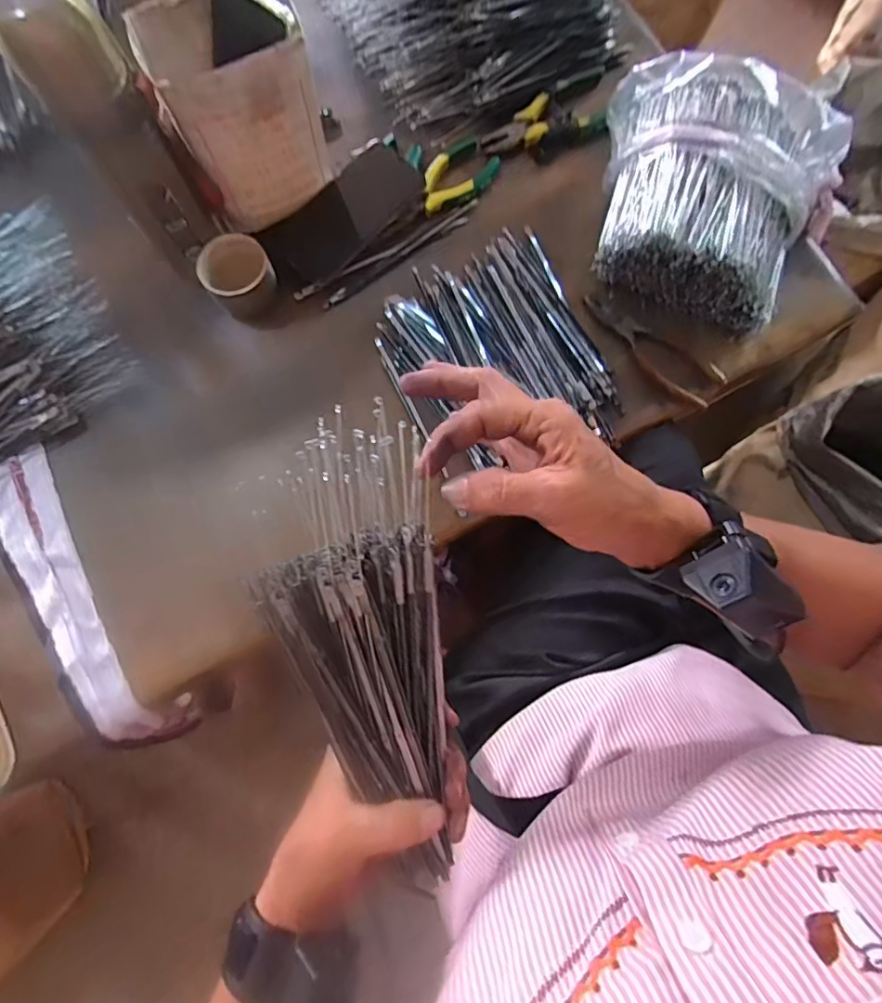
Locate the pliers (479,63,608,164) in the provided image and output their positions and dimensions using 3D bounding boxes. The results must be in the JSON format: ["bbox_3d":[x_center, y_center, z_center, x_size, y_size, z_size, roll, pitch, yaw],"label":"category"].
[{"bbox_3d":[0.121,-0.404,0.563,0.155,0.020,0.065,-31,81,-6],"label":"pliers"}]

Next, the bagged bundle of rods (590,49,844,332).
[{"bbox_3d":[0.253,-0.293,0.499,0.227,0.088,0.207,23,80,4],"label":"bagged bundle of rods"}]

